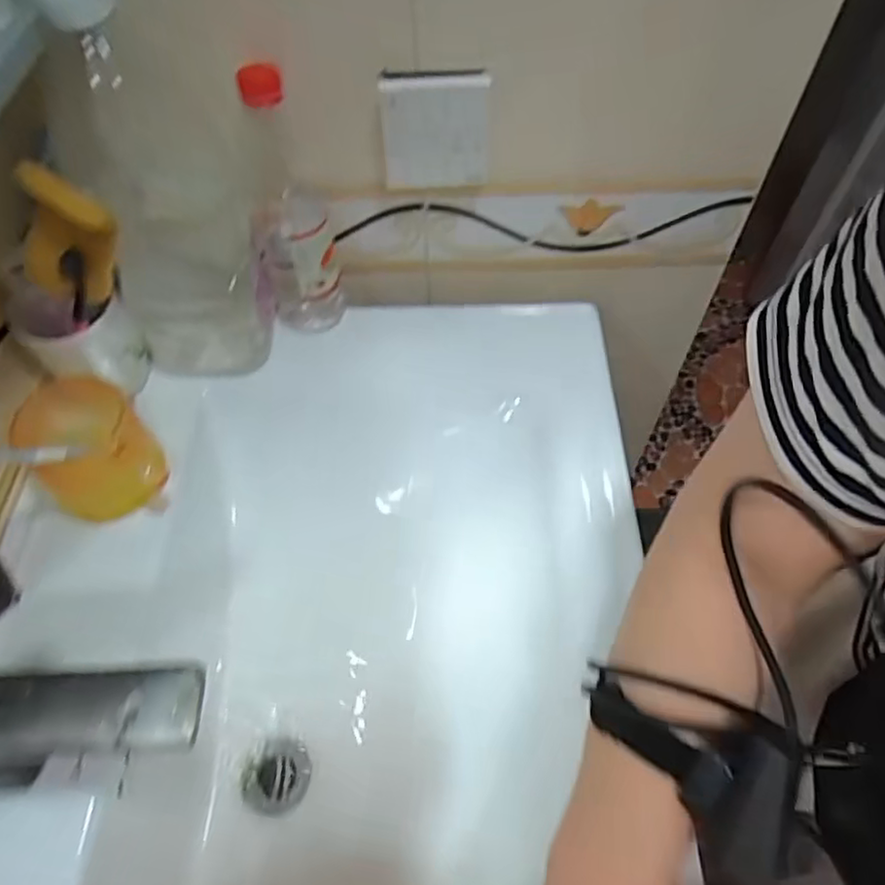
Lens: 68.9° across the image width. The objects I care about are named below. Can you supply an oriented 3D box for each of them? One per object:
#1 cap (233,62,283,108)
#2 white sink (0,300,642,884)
[{"bbox_3d":[-0.128,-0.252,0.453,0.026,0.027,0.028,-1,58,1],"label":"cap"},{"bbox_3d":[-0.072,0.238,0.490,0.467,0.186,0.761,2,58,3],"label":"white sink"}]

